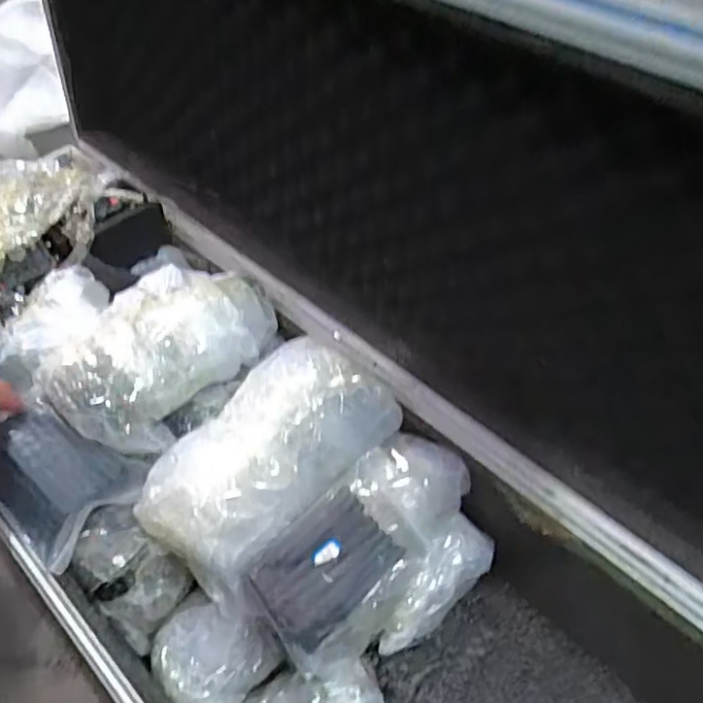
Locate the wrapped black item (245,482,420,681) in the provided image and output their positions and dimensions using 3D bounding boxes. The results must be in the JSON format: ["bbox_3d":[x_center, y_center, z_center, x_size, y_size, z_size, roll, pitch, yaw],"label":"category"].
[{"bbox_3d":[-0.011,0.190,0.521,0.129,0.066,0.101,-43,66,-14],"label":"wrapped black item"}]

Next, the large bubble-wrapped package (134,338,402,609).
[{"bbox_3d":[-0.071,0.089,0.552,0.132,0.064,0.231,31,58,25],"label":"large bubble-wrapped package"}]

